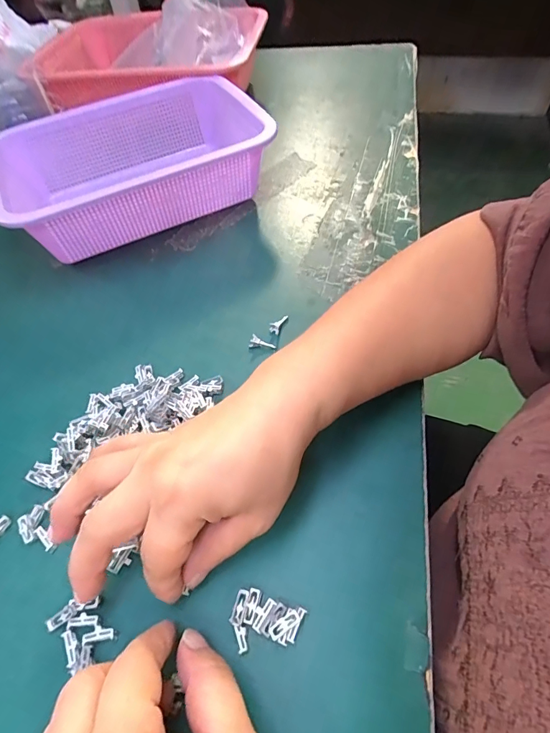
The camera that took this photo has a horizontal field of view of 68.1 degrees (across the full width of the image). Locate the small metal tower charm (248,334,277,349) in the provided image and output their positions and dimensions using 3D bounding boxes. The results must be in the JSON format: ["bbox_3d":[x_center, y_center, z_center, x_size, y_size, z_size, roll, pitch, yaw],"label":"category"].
[{"bbox_3d":[-0.009,-0.018,0.320,0.021,0.009,0.007,13,55,-1],"label":"small metal tower charm"}]

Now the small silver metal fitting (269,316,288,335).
[{"bbox_3d":[0.003,-0.036,0.333,0.009,0.006,0.022,20,57,17],"label":"small silver metal fitting"}]

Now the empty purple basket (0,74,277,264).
[{"bbox_3d":[-0.145,-0.210,0.426,0.250,0.081,0.179,-21,53,-10],"label":"empty purple basket"}]

